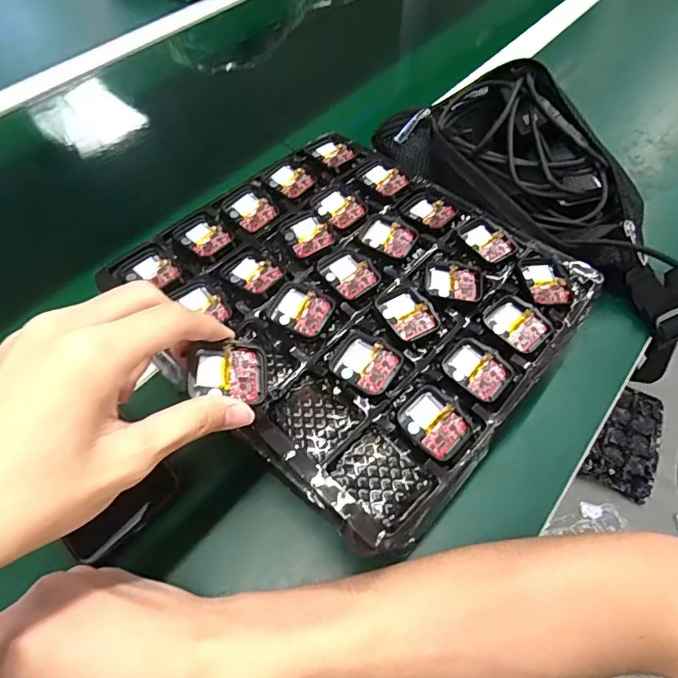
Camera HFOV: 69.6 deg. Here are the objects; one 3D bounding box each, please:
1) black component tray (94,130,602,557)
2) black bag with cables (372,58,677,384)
[{"bbox_3d":[0.010,-0.037,0.369,0.283,0.022,0.266,36,63,22],"label":"black component tray"},{"bbox_3d":[0.194,-0.123,0.453,0.145,0.115,0.361,-39,78,-23],"label":"black bag with cables"}]

